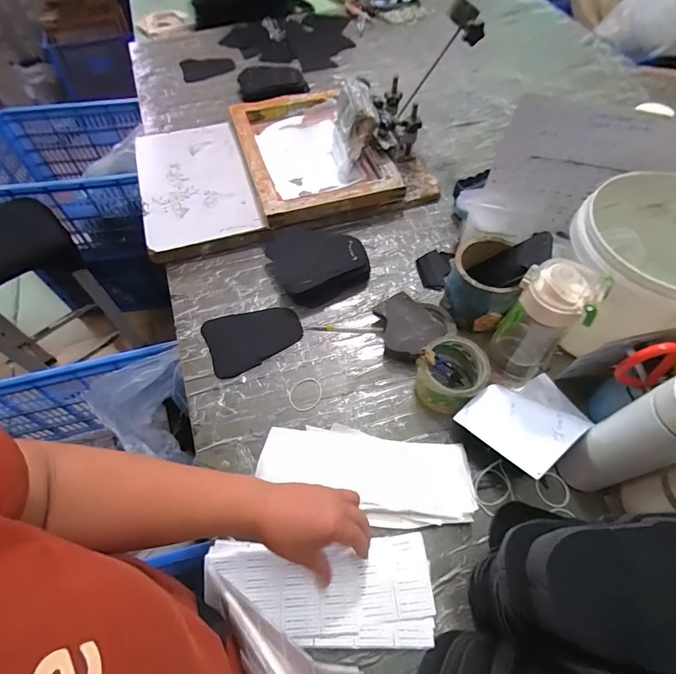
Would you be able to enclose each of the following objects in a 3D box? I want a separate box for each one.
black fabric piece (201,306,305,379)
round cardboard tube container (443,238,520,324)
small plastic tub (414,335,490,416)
[{"bbox_3d":[-0.132,-0.001,0.647,0.146,0.011,0.106,-22,60,-12],"label":"black fabric piece"},{"bbox_3d":[0.215,-0.086,0.631,0.087,0.094,0.111,4,58,3],"label":"round cardboard tube container"},{"bbox_3d":[0.159,0.053,0.571,0.099,0.060,0.090,-33,63,-18],"label":"small plastic tub"}]

